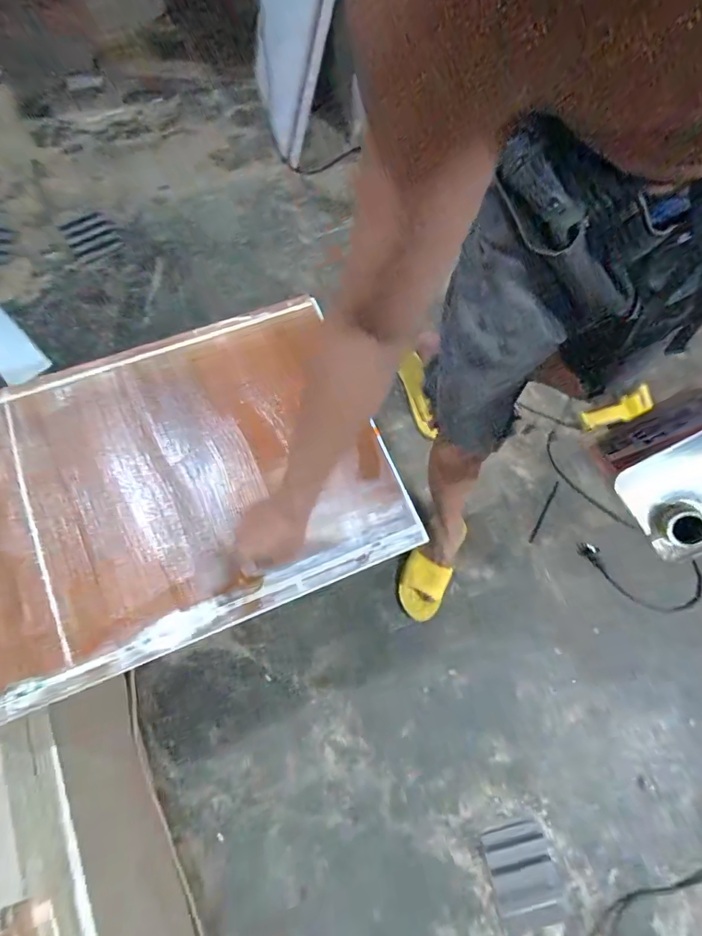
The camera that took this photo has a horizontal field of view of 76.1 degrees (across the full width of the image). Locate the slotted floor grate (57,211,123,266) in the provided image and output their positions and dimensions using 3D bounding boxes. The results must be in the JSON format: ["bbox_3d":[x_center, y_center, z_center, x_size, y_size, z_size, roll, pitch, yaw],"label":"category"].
[{"bbox_3d":[-0.813,-0.730,1.402,0.147,0.027,0.173,-31,77,-13],"label":"slotted floor grate"}]

